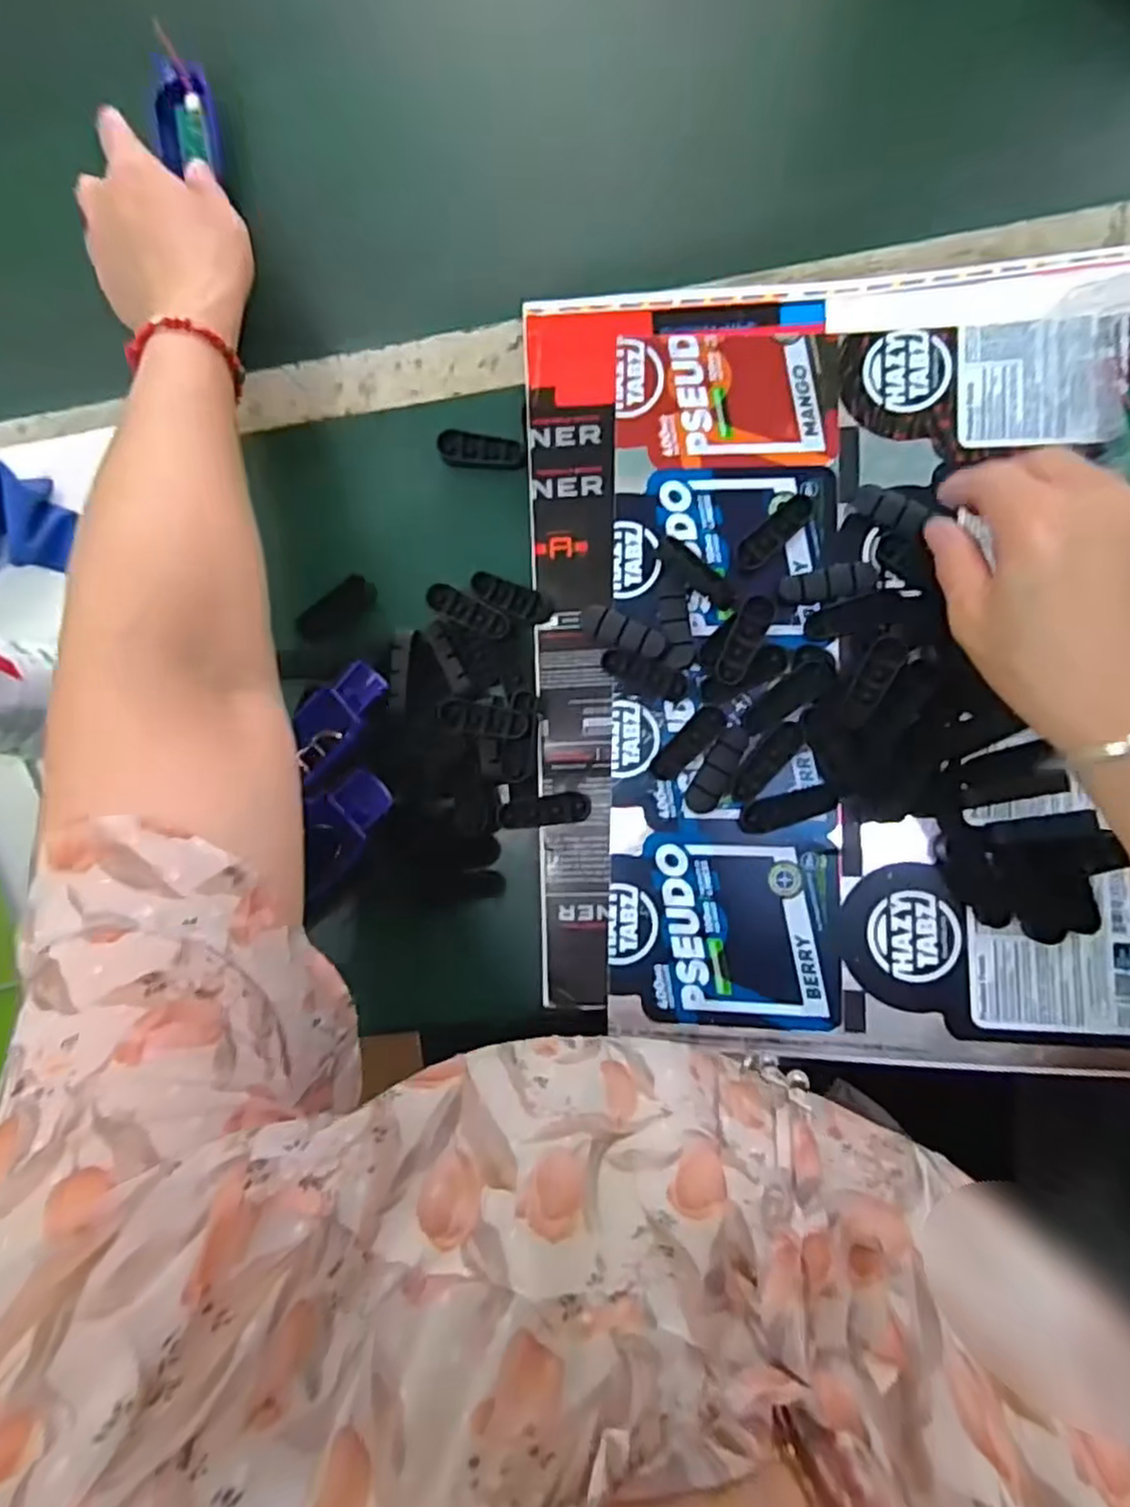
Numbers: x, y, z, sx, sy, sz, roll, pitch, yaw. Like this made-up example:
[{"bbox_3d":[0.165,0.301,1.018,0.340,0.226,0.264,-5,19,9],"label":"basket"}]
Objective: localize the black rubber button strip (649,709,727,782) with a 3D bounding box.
[{"bbox_3d":[0.063,-0.006,0.372,0.015,0.009,0.045,44,92,8],"label":"black rubber button strip"}]

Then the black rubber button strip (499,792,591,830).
[{"bbox_3d":[-0.010,0.030,0.380,0.048,0.007,0.015,-9,85,6],"label":"black rubber button strip"}]

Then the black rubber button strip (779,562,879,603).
[{"bbox_3d":[0.135,-0.087,0.367,0.048,0.009,0.017,-9,85,6],"label":"black rubber button strip"}]

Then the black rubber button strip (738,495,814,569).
[{"bbox_3d":[0.108,-0.114,0.372,0.047,0.009,0.014,-45,82,2],"label":"black rubber button strip"}]

